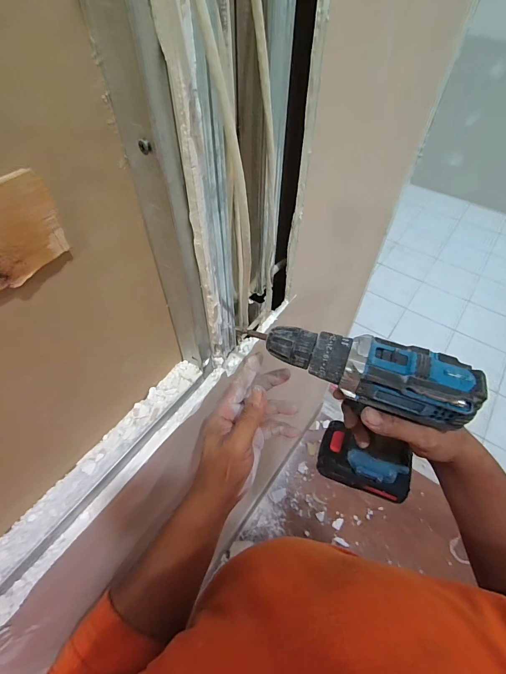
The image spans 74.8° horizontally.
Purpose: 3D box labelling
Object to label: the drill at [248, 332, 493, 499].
[{"bbox_3d":[0.102,0.081,0.364,0.191,0.188,0.083,16,54,15],"label":"drill"}]

